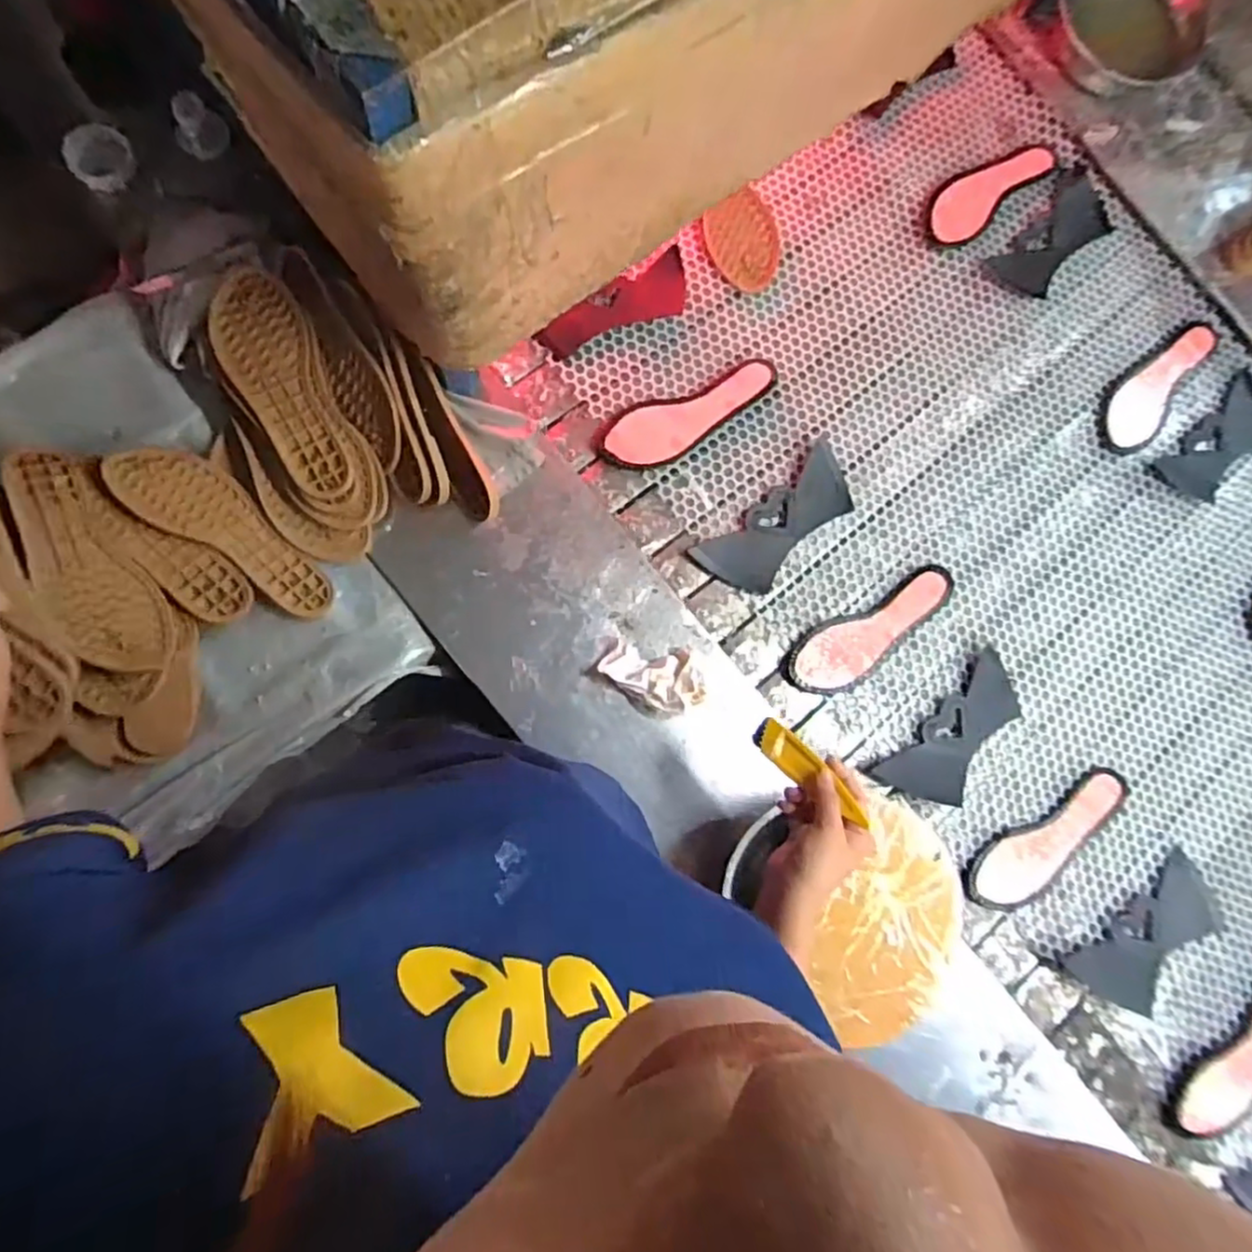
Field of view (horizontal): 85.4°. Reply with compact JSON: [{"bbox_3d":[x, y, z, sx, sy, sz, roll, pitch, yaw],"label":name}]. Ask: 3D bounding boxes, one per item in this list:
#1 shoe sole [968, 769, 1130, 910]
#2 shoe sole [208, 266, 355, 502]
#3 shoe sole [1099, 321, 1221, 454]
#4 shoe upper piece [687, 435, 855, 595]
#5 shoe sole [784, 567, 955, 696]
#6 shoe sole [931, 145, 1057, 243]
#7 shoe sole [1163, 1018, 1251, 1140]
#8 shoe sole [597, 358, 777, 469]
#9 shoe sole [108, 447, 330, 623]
[{"bbox_3d":[0.508,0.255,0.805,0.228,0.019,0.076,-30,88,-10],"label":"shoe sole"},{"bbox_3d":[-0.353,-0.244,0.689,0.085,0.013,0.242,-18,90,-12],"label":"shoe sole"},{"bbox_3d":[0.723,-0.328,0.914,0.081,0.008,0.250,45,80,-1],"label":"shoe sole"},{"bbox_3d":[0.189,-0.125,0.823,0.221,0.007,0.090,-40,90,-10],"label":"shoe upper piece"},{"bbox_3d":[0.299,0.009,0.817,0.231,0.014,0.079,-28,88,-10],"label":"shoe sole"},{"bbox_3d":[0.488,-0.592,0.912,0.225,0.011,0.077,-41,90,-10],"label":"shoe sole"},{"bbox_3d":[0.716,0.503,0.780,0.220,0.017,0.087,-43,91,-10],"label":"shoe sole"},{"bbox_3d":[0.081,-0.253,0.820,0.232,0.018,0.083,-22,87,-10],"label":"shoe sole"},{"bbox_3d":[-0.406,-0.103,0.698,0.240,0.009,0.082,35,63,-11],"label":"shoe sole"}]

